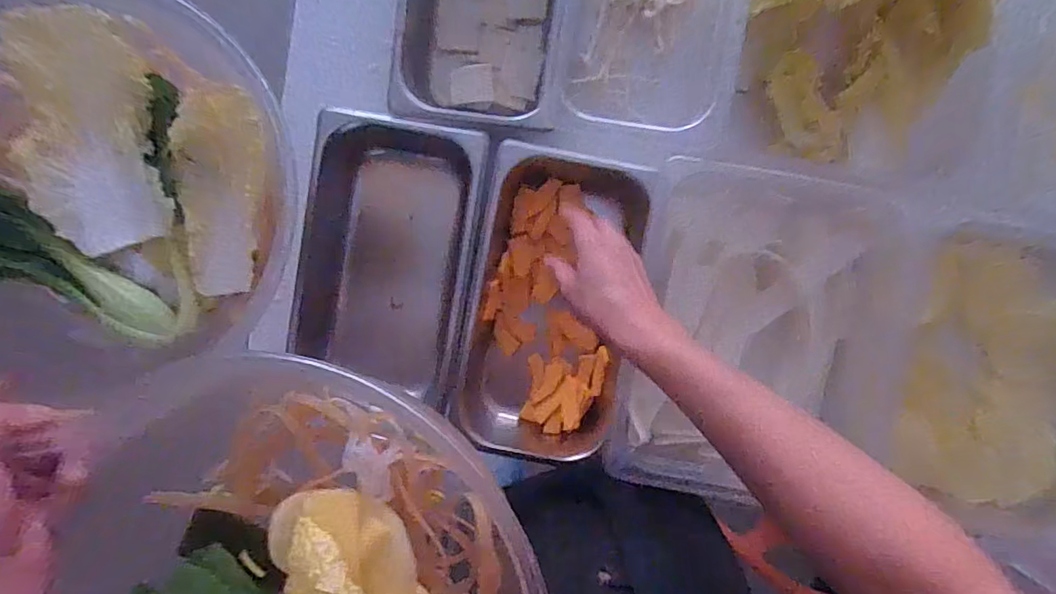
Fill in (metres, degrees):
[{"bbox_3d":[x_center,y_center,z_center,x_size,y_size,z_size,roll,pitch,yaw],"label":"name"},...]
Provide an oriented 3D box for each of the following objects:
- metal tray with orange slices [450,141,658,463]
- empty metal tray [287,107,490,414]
[{"bbox_3d":[0.025,0.014,0.577,0.168,0.102,0.325,8,97,6],"label":"metal tray with orange slices"},{"bbox_3d":[-0.143,-0.044,0.590,0.175,0.098,0.283,10,95,6],"label":"empty metal tray"}]

